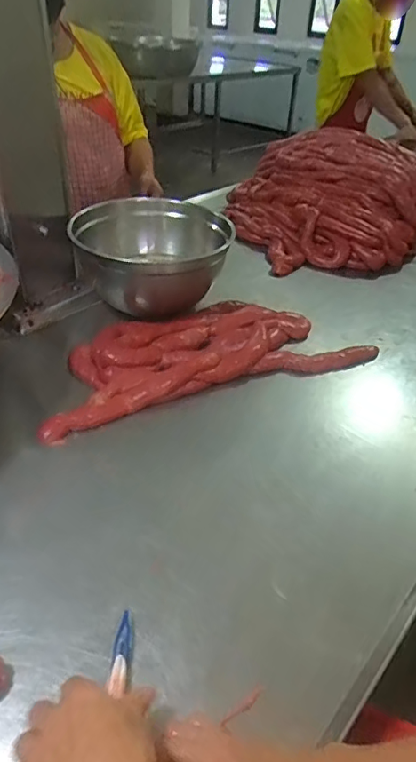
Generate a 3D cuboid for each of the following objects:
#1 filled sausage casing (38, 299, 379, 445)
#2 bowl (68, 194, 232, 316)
[{"bbox_3d":[-0.015,-0.057,0.896,0.584,0.042,0.257,-14,41,-20],"label":"filled sausage casing"},{"bbox_3d":[-0.106,-0.250,0.983,0.269,0.145,0.275,2,38,-1],"label":"bowl"}]

